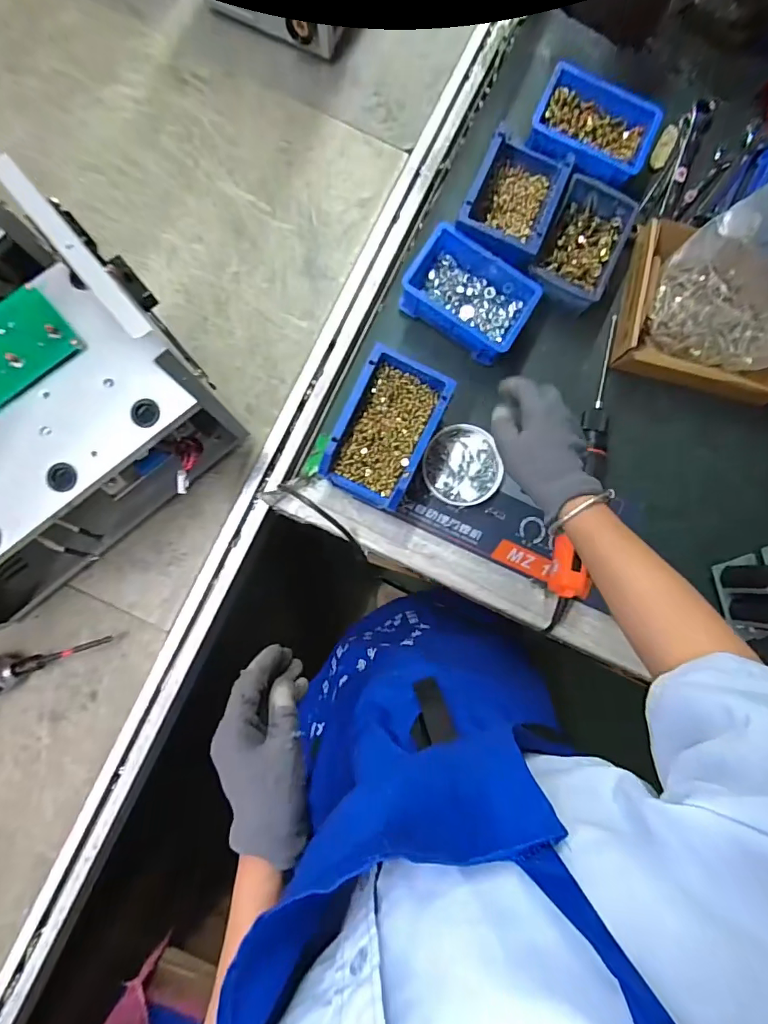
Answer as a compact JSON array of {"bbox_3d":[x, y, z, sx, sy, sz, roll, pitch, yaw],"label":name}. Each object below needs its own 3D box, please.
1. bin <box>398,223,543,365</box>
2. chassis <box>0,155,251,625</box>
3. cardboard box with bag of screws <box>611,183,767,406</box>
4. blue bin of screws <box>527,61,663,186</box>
[{"bbox_3d":[0.105,-0.264,0.587,0.147,0.068,0.104,32,85,0],"label":"bin"},{"bbox_3d":[-0.353,-0.050,0.448,0.371,0.282,0.196,-34,87,-5],"label":"chassis"},{"bbox_3d":[0.423,-0.257,0.548,0.225,0.172,0.196,15,85,-2],"label":"cardboard box with bag of screws"},{"bbox_3d":[0.265,-0.487,0.616,0.152,0.050,0.132,24,85,0],"label":"blue bin of screws"}]

